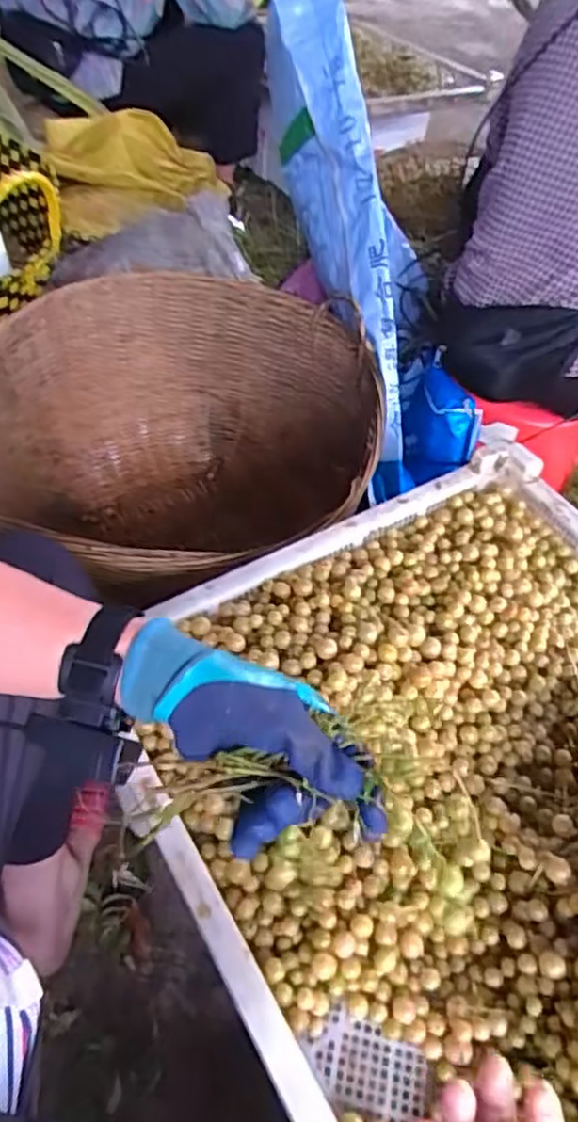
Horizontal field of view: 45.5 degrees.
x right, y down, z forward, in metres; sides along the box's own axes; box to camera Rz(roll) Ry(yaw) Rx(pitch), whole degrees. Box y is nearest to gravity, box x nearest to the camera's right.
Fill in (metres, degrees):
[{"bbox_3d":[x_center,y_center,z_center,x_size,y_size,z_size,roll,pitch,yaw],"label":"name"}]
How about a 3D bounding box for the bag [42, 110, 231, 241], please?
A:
[{"bbox_3d":[-0.308,-0.799,1.379,0.337,0.134,0.373,-11,53,-11],"label":"bag"}]

